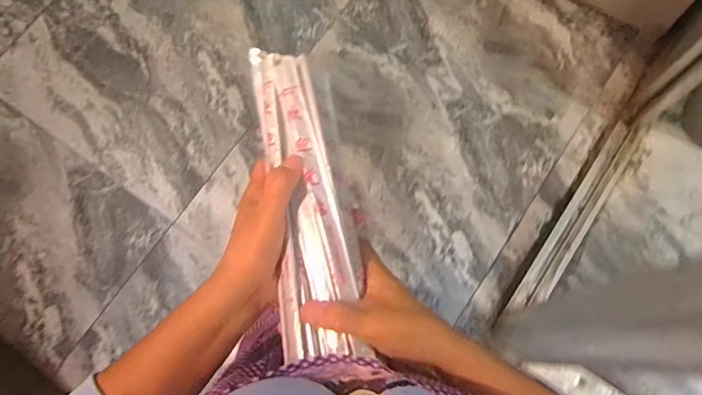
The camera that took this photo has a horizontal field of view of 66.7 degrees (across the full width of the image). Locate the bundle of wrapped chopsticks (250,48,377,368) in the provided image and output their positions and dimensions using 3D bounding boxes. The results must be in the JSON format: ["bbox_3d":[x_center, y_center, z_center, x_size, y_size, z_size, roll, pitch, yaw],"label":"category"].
[{"bbox_3d":[-0.035,-0.003,0.429,0.065,0.039,0.252,-8,81,-1],"label":"bundle of wrapped chopsticks"}]

